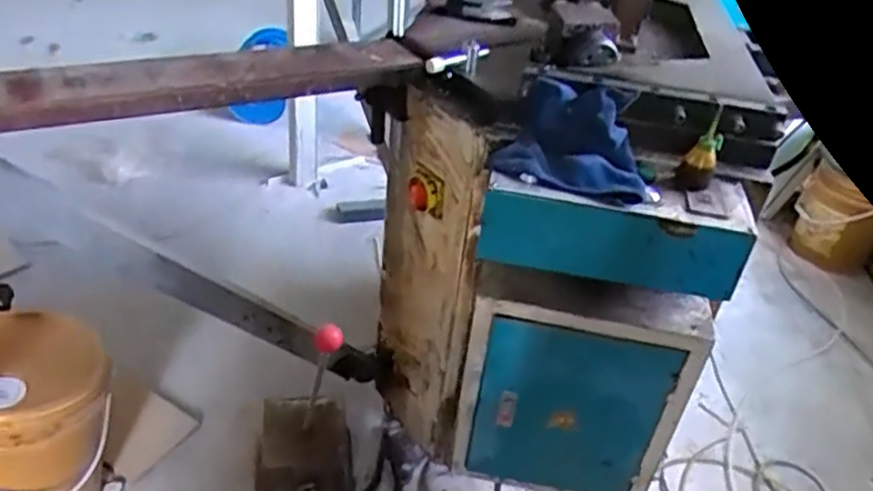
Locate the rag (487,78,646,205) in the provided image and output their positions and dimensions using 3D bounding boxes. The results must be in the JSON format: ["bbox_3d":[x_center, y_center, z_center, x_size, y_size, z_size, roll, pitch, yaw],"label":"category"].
[{"bbox_3d":[0.193,-0.150,0.953,0.208,0.096,0.149,14,37,9],"label":"rag"}]

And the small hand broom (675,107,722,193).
[{"bbox_3d":[0.368,-0.128,0.939,0.047,0.096,0.052,31,43,29],"label":"small hand broom"}]

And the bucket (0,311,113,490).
[{"bbox_3d":[-0.781,0.371,1.347,0.280,0.385,0.317,-17,43,-30],"label":"bucket"}]

